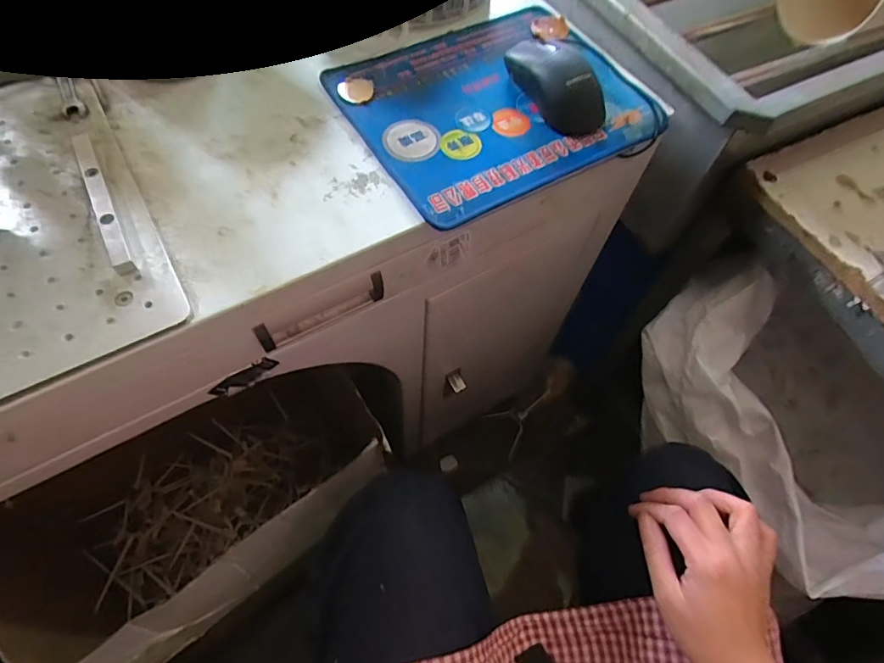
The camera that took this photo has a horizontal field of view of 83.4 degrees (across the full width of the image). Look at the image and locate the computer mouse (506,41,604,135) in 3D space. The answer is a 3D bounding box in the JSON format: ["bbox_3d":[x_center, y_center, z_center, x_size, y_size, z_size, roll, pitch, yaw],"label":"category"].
[{"bbox_3d":[0.102,-0.225,0.445,0.057,0.035,0.107,-29,68,-16],"label":"computer mouse"}]

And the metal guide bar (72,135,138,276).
[{"bbox_3d":[-0.248,-0.096,0.363,0.013,0.012,0.138,-25,67,-15],"label":"metal guide bar"}]

